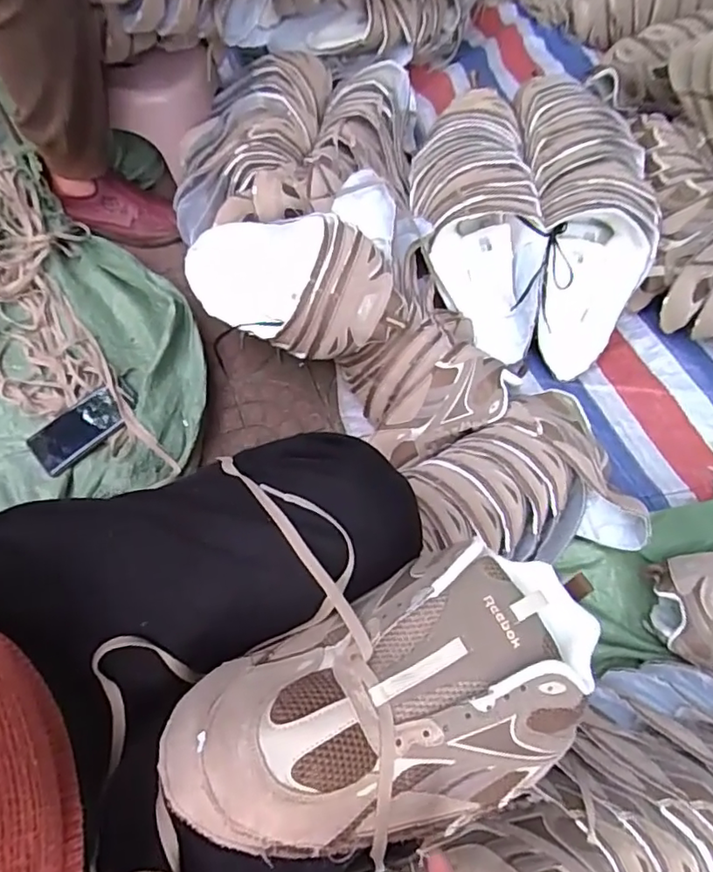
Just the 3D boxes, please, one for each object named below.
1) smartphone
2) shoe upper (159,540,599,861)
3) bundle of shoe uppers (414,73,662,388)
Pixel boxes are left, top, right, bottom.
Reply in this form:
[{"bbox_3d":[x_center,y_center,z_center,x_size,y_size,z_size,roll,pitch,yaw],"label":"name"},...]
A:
[{"bbox_3d":[-0.406,-0.008,0.823,0.133,0.011,0.083,-38,72,-19],"label":"smartphone"},{"bbox_3d":[0.030,0.162,0.337,0.266,0.075,0.147,-26,69,-9],"label":"shoe upper"},{"bbox_3d":[0.258,-0.338,0.886,0.336,0.194,0.425,4,64,-2],"label":"bundle of shoe uppers"}]

